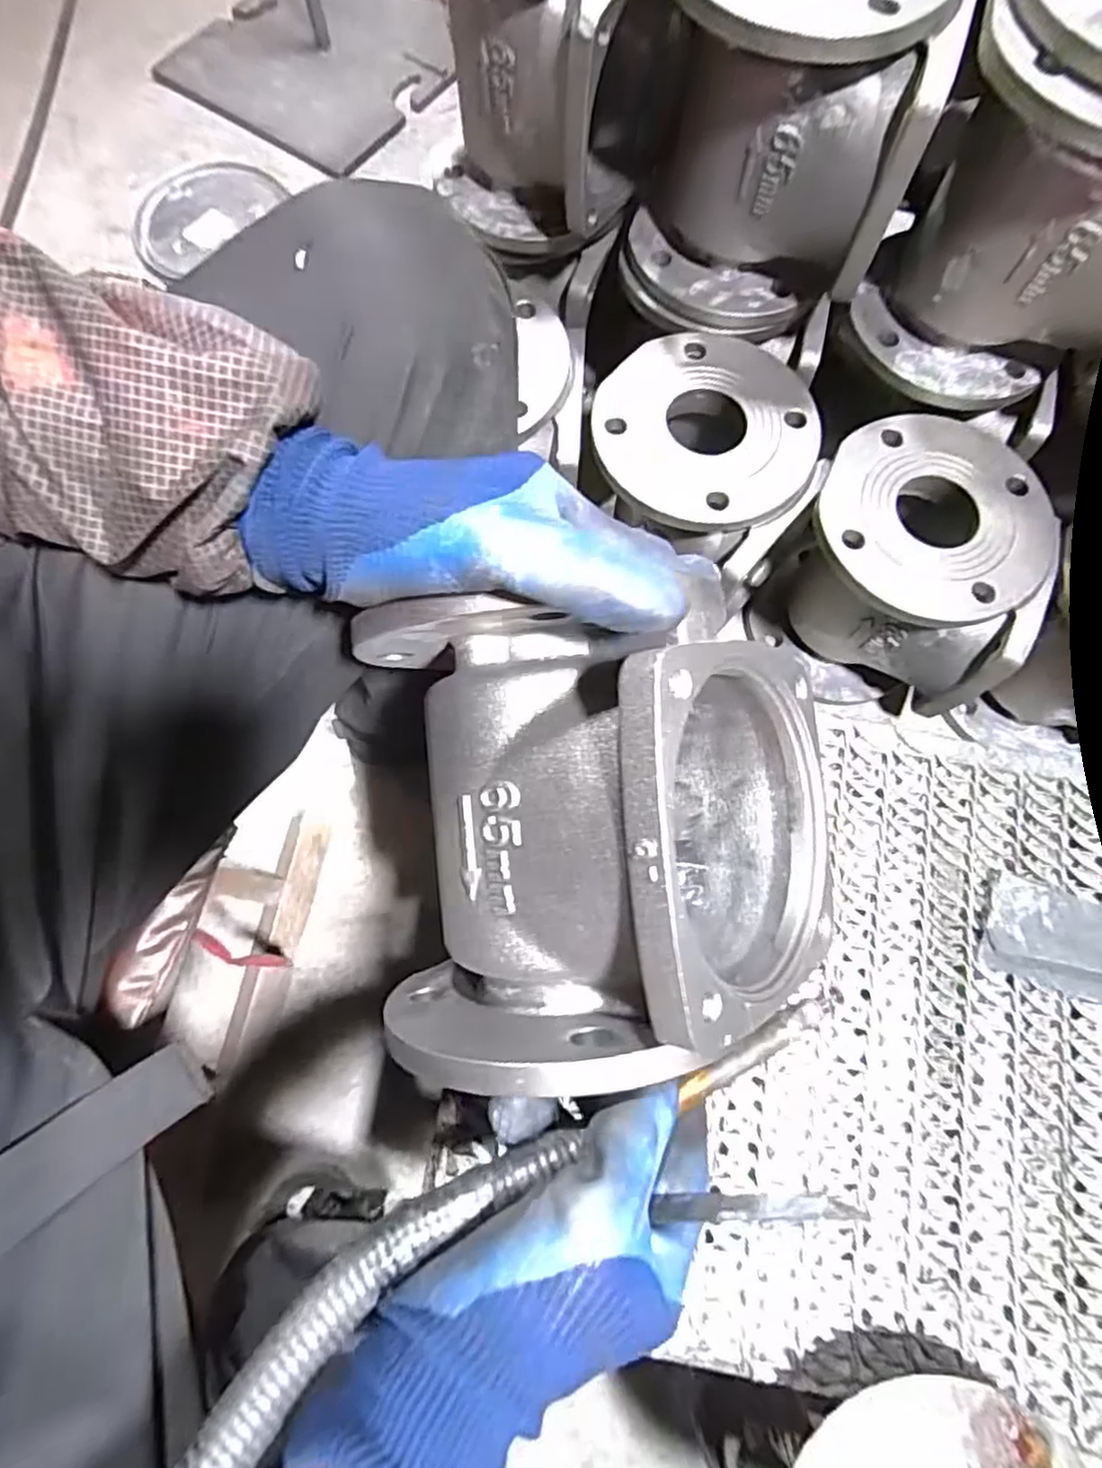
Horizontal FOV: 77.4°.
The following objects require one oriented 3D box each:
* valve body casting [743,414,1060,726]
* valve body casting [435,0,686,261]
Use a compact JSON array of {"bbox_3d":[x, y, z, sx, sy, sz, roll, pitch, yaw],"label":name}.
[{"bbox_3d":[0.304,-0.139,0.611,0.190,0.189,0.174,28,75,7],"label":"valve body casting"},{"bbox_3d":[-0.006,-0.505,0.515,0.192,0.199,0.188,9,74,2],"label":"valve body casting"}]

